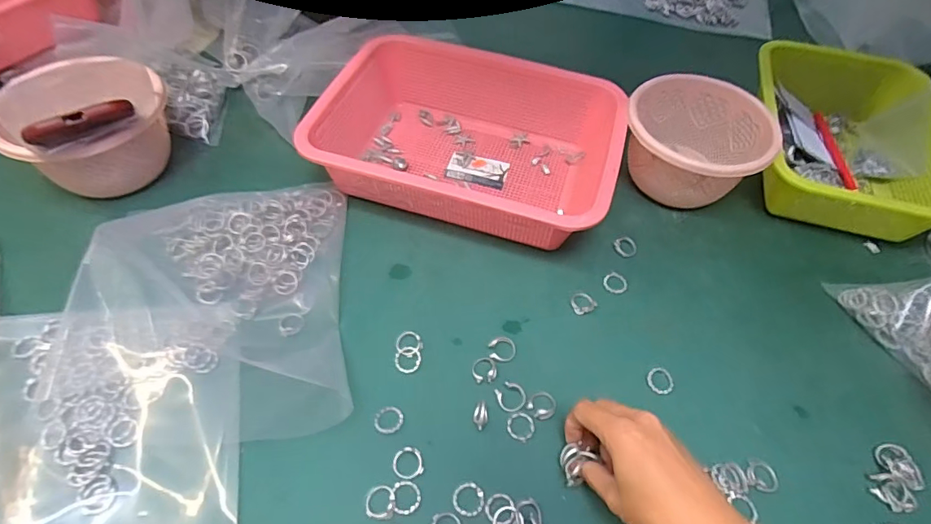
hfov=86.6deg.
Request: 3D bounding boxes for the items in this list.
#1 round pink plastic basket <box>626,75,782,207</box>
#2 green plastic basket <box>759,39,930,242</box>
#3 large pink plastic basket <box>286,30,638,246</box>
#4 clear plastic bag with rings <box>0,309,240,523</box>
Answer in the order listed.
[{"bbox_3d":[0.241,-0.125,0.531,0.139,0.081,0.132,1,54,-2],"label":"round pink plastic basket"},{"bbox_3d":[0.431,-0.150,0.568,0.195,0.068,0.288,16,55,8],"label":"green plastic basket"},{"bbox_3d":[0.008,-0.134,0.532,0.299,0.079,0.239,14,55,7],"label":"large pink plastic basket"},{"bbox_3d":[-0.274,0.143,0.352,0.207,0.018,0.247,-11,55,-11],"label":"clear plastic bag with rings"}]

